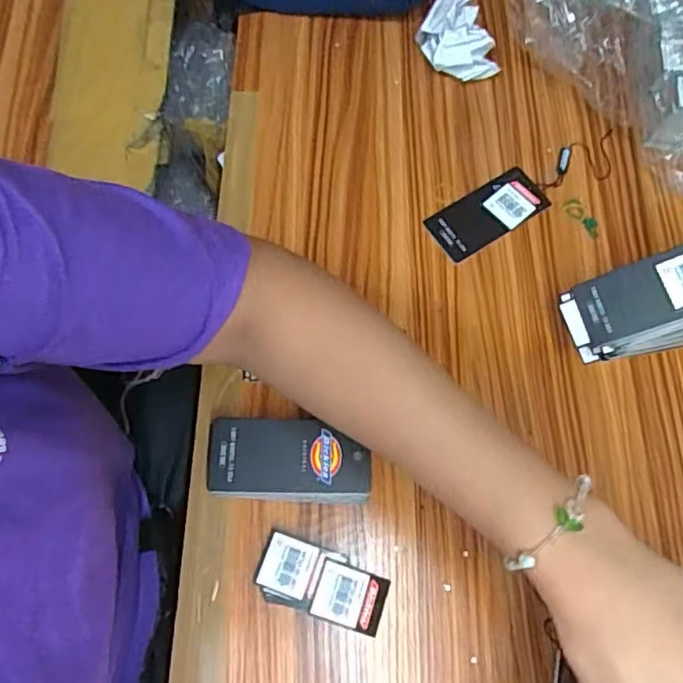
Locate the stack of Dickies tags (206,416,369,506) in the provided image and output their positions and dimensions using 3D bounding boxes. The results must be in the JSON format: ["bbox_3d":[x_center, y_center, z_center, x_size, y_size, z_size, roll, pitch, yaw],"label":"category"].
[{"bbox_3d":[-0.036,0.084,0.416,0.107,0.033,0.053,3,69,-2],"label":"stack of Dickies tags"}]

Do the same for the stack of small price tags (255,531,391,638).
[{"bbox_3d":[-0.013,0.164,0.401,0.086,0.010,0.042,17,69,4],"label":"stack of small price tags"}]

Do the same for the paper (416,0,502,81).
[{"bbox_3d":[0.109,-0.281,0.554,0.069,0.057,0.058,-11,70,-7],"label":"paper"}]

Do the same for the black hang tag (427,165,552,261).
[{"bbox_3d":[0.129,-0.112,0.520,0.106,0.008,0.049,-32,76,-11],"label":"black hang tag"}]

